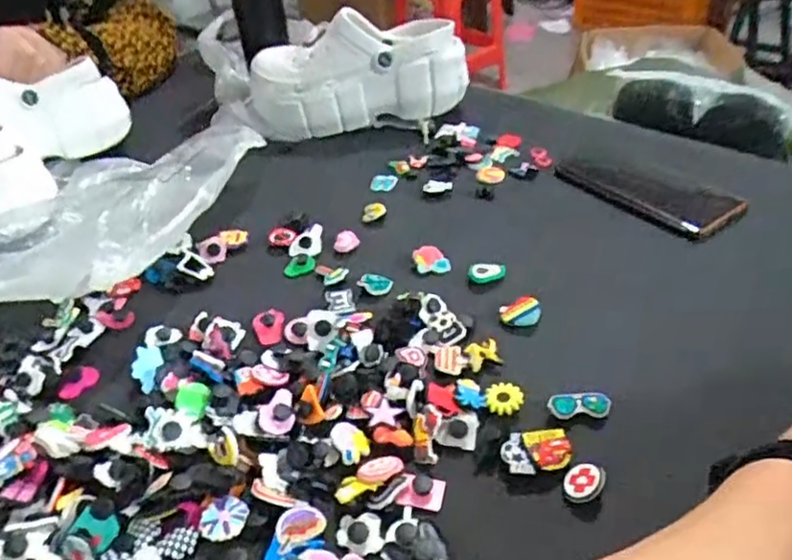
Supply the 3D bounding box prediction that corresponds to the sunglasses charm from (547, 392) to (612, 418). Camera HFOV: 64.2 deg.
[{"bbox_3d":[0.113,0.077,0.390,0.036,0.005,0.015,-4,78,7],"label":"sunglasses charm"}]

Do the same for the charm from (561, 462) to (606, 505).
[{"bbox_3d":[0.103,0.111,0.350,0.024,0.005,0.024,-14,41,12],"label":"charm"}]

